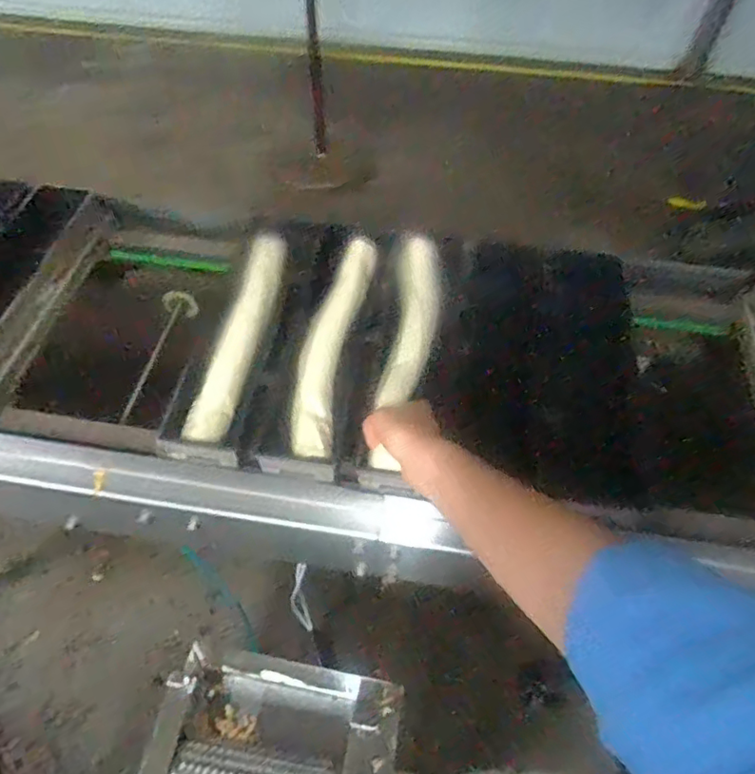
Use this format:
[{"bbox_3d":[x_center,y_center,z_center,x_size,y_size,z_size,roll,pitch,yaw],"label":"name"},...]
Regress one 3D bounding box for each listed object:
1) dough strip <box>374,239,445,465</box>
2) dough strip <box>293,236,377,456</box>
[{"bbox_3d":[0.036,-0.048,0.693,0.062,0.049,0.335,8,58,8],"label":"dough strip"},{"bbox_3d":[-0.058,-0.067,0.715,0.060,0.035,0.336,7,55,7],"label":"dough strip"}]

